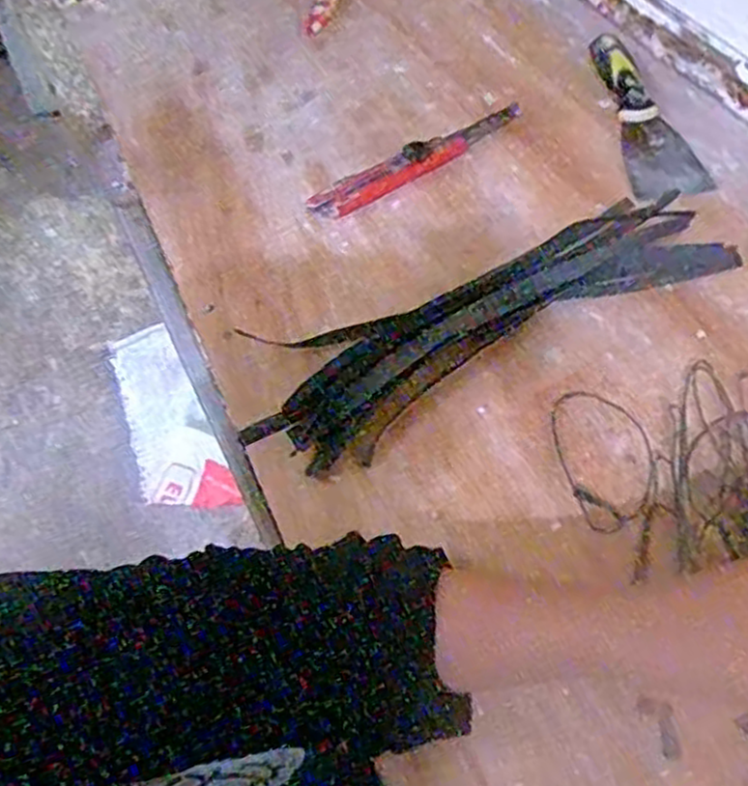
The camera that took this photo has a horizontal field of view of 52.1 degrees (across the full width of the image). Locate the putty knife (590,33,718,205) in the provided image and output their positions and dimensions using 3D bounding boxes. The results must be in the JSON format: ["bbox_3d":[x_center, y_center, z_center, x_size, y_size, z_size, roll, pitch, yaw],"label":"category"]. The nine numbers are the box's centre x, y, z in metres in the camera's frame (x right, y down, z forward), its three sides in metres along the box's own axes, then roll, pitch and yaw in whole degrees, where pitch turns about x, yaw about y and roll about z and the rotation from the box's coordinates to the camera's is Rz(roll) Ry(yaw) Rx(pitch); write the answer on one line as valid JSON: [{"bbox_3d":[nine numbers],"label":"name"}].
[{"bbox_3d":[0.215,-0.224,0.614,0.055,0.032,0.173,-9,55,-3],"label":"putty knife"}]

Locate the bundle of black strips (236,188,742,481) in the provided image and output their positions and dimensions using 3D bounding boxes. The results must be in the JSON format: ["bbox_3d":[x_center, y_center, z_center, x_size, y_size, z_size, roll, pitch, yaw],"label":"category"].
[{"bbox_3d":[0.075,-0.053,0.499,0.332,0.025,0.099,-24,57,-13],"label":"bundle of black strips"}]

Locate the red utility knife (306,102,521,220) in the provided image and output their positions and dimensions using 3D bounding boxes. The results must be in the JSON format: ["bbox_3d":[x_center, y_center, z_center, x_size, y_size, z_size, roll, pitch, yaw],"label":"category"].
[{"bbox_3d":[0.037,-0.186,0.606,0.198,0.009,0.032,-30,58,-16],"label":"red utility knife"}]

